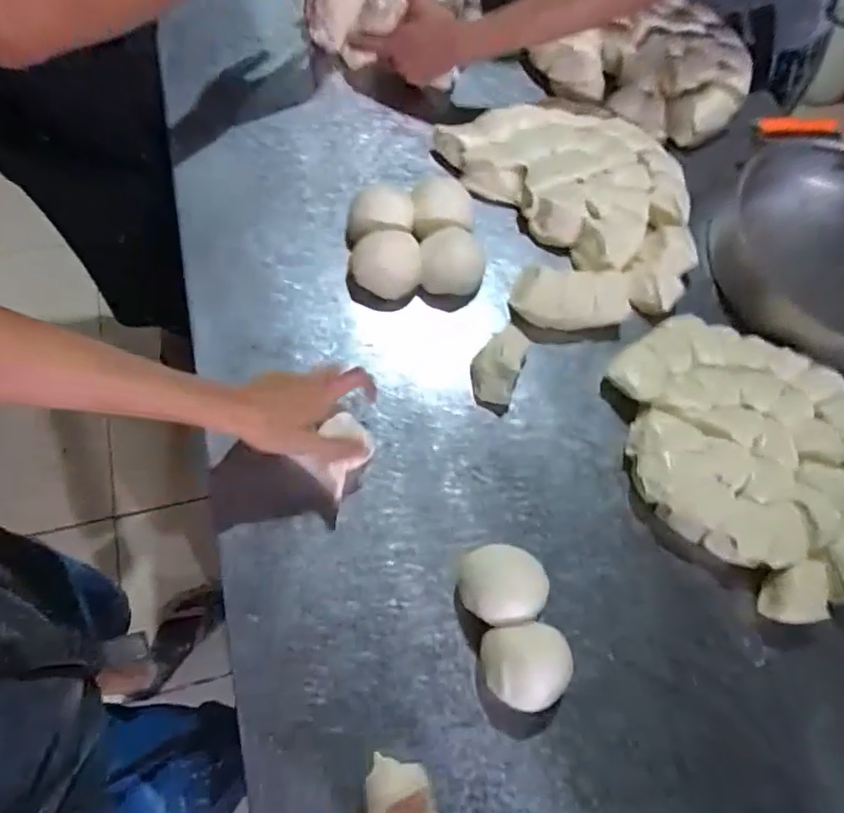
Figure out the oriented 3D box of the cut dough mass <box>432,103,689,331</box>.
[{"bbox_3d":[0.201,-0.255,0.707,0.276,0.040,0.320,-15,71,-12],"label":"cut dough mass"}]

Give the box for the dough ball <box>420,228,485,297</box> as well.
[{"bbox_3d":[0.037,-0.170,0.663,0.077,0.048,0.074,2,69,-6],"label":"dough ball"}]

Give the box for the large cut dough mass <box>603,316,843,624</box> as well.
[{"bbox_3d":[0.363,0.039,0.608,0.269,0.035,0.323,-40,77,-15],"label":"large cut dough mass"}]

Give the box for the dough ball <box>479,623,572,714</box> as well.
[{"bbox_3d":[0.093,0.235,0.510,0.072,0.052,0.069,2,69,-6],"label":"dough ball"}]

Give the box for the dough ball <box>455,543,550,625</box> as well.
[{"bbox_3d":[0.074,0.167,0.531,0.074,0.060,0.070,2,69,-6],"label":"dough ball"}]

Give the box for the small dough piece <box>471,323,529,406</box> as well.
[{"bbox_3d":[0.084,-0.048,0.614,0.050,0.049,0.087,21,69,2],"label":"small dough piece"}]

